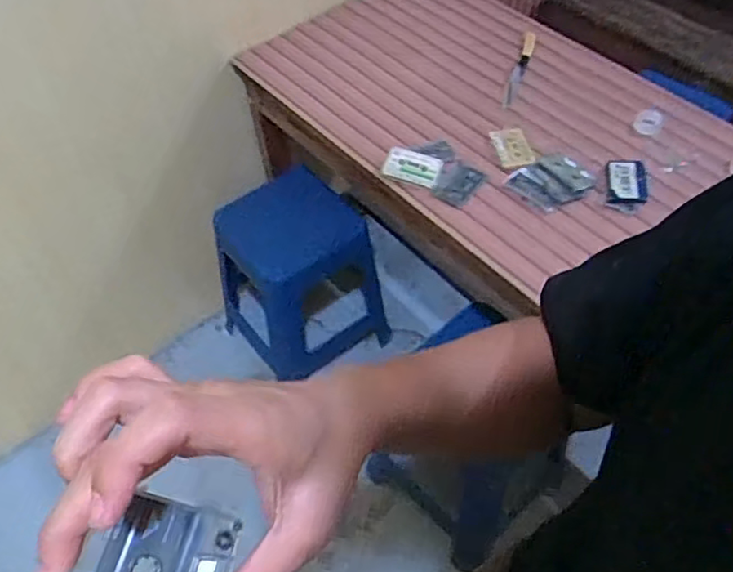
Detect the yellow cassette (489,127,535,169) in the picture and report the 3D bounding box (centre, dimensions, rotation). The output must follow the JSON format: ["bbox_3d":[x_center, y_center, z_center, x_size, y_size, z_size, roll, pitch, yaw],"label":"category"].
[{"bbox_3d":[0.269,-0.255,1.203,0.059,0.009,0.099,-9,53,-6],"label":"yellow cassette"}]

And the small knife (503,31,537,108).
[{"bbox_3d":[0.318,-0.453,1.345,0.027,0.018,0.272,15,55,12],"label":"small knife"}]

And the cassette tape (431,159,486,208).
[{"bbox_3d":[0.159,-0.183,1.156,0.073,0.010,0.094,31,59,22],"label":"cassette tape"}]

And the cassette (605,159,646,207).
[{"bbox_3d":[0.453,-0.181,1.135,0.065,0.012,0.106,8,53,7],"label":"cassette"}]

